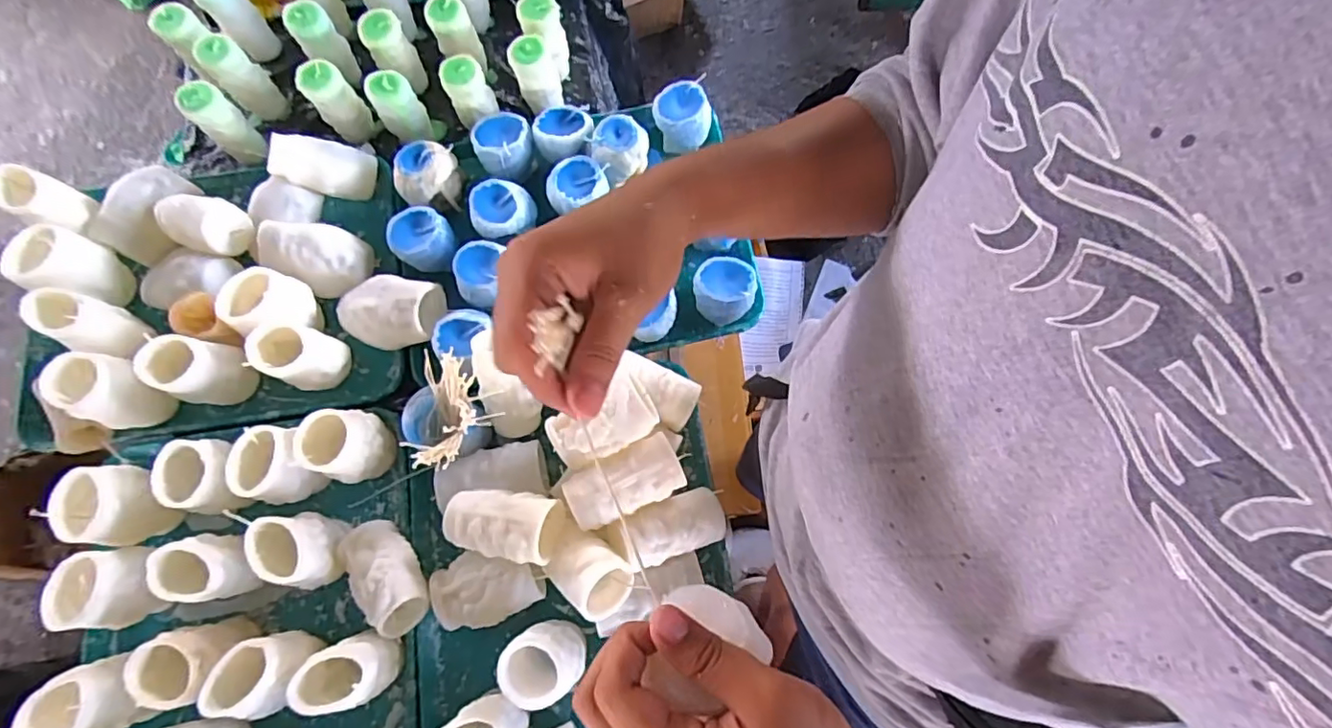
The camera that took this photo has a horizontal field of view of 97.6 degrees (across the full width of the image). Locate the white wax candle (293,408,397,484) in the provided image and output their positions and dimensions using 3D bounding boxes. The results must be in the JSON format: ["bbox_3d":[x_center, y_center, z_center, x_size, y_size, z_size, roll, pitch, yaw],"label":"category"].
[{"bbox_3d":[-0.353,0.090,0.650,0.062,0.096,0.079,11,75,3],"label":"white wax candle"}]

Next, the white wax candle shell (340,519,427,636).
[{"bbox_3d":[-0.302,0.225,0.620,0.072,0.056,0.120,-35,77,-9],"label":"white wax candle shell"}]

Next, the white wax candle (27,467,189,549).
[{"bbox_3d":[-0.587,0.154,0.627,0.073,0.086,0.087,-8,75,-2],"label":"white wax candle"}]

